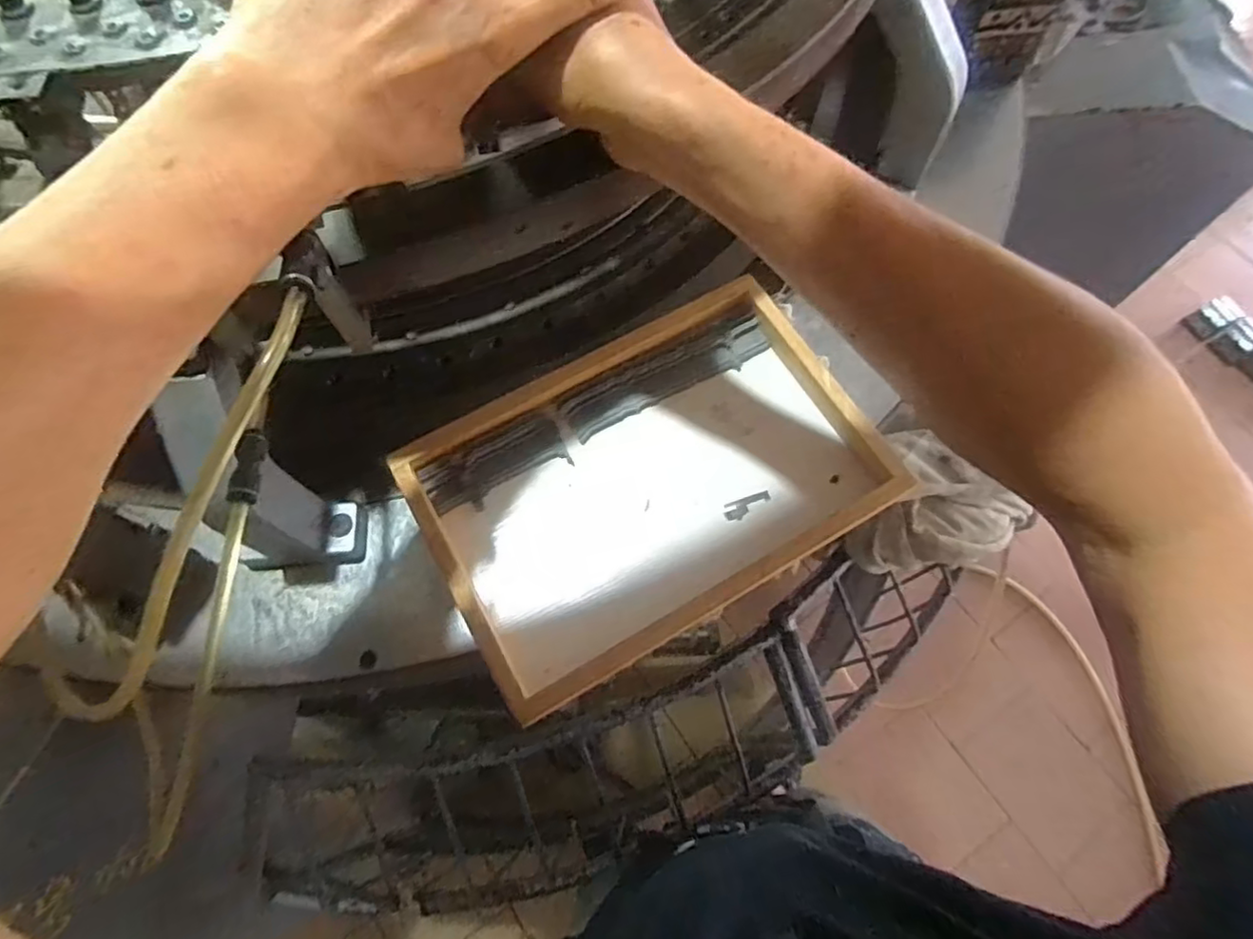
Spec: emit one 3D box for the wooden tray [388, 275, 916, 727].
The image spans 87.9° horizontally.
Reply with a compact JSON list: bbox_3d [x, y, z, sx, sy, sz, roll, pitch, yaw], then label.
[{"bbox_3d":[0.016,0.004,0.449,0.292,0.028,0.198,-29,71,-10],"label":"wooden tray"}]

